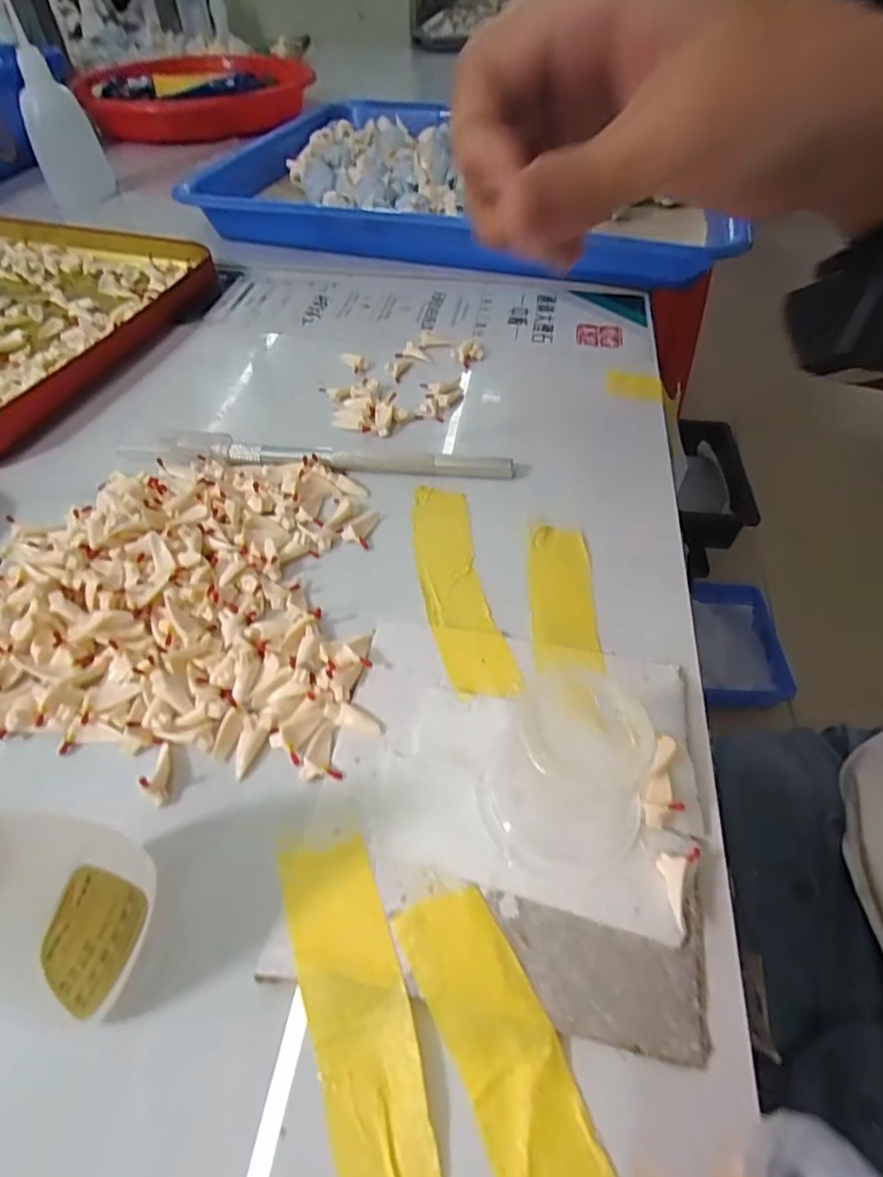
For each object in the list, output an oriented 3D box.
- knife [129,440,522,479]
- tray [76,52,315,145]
[{"bbox_3d":[-0.048,-0.051,0.231,0.148,0.008,0.009,3,50,2],"label":"knife"},{"bbox_3d":[-0.225,-0.476,0.568,0.192,0.030,0.199,-10,51,-8],"label":"tray"}]

